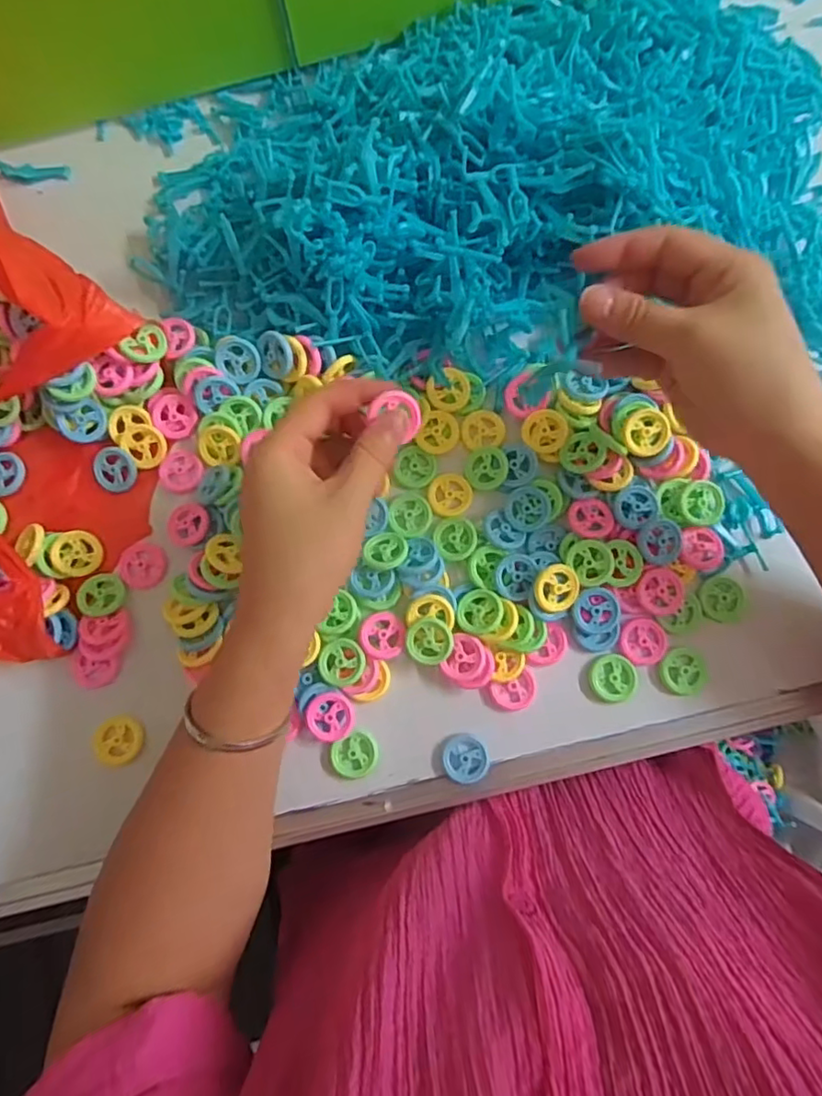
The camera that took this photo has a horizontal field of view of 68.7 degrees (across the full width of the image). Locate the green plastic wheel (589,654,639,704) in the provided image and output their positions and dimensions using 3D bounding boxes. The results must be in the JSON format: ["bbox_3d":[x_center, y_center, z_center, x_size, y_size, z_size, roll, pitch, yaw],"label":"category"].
[{"bbox_3d":[0.128,0.082,0.379,0.030,0.005,0.029,0,79,1],"label":"green plastic wheel"}]

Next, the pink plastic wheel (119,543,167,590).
[{"bbox_3d":[-0.177,0.011,0.397,0.029,0.008,0.029,0,79,1],"label":"pink plastic wheel"}]

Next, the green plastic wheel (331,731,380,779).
[{"bbox_3d":[-0.035,0.130,0.375,0.029,0.006,0.026,-25,80,-4],"label":"green plastic wheel"}]

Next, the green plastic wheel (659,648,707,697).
[{"bbox_3d":[0.172,0.078,0.379,0.028,0.004,0.028,0,79,1],"label":"green plastic wheel"}]

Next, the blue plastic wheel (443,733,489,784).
[{"bbox_3d":[0.034,0.131,0.373,0.028,0.004,0.029,0,79,1],"label":"blue plastic wheel"}]

